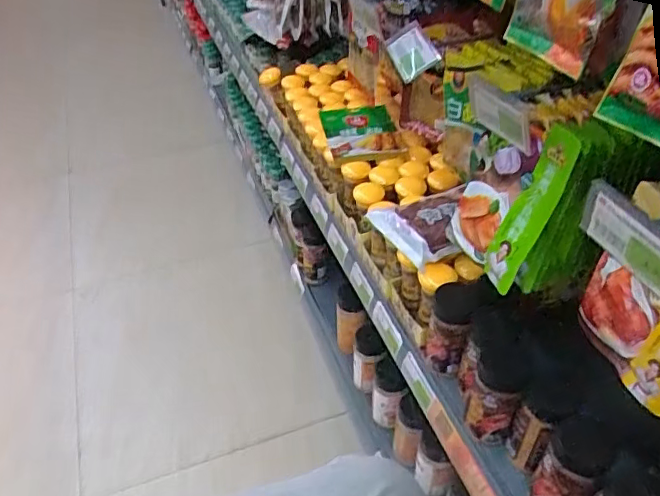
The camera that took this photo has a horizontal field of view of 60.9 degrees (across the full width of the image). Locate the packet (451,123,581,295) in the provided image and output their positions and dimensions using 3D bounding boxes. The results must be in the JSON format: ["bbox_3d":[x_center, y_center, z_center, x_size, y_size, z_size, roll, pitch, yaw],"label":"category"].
[{"bbox_3d":[0.180,-0.051,0.572,0.014,0.167,0.107,-1,35,-29],"label":"packet"}]

